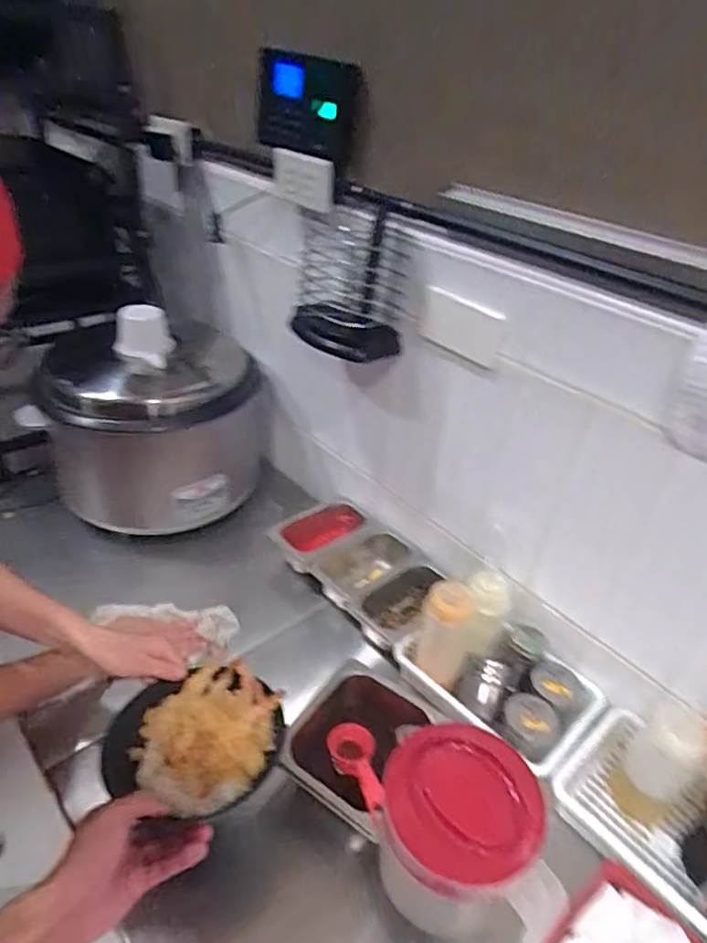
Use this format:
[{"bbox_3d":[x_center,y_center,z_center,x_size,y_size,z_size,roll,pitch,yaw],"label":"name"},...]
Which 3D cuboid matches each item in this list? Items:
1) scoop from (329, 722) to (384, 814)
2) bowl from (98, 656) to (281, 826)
[{"bbox_3d":[0.010,0.366,0.733,0.054,0.039,0.133,-5,22,-16],"label":"scoop"},{"bbox_3d":[-0.167,0.289,0.657,0.171,0.067,0.157,4,34,-3],"label":"bowl"}]

